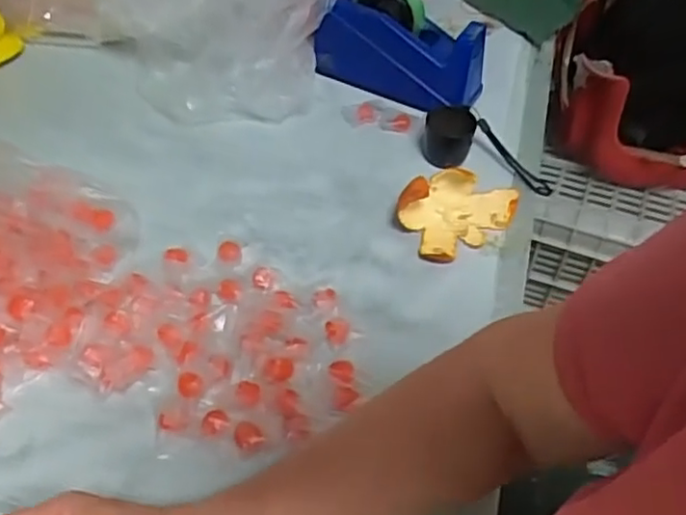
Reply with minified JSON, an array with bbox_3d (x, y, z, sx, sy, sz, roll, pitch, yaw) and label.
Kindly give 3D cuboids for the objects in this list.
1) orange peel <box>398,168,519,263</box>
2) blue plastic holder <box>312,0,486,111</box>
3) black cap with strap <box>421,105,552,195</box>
[{"bbox_3d":[0.116,-0.049,0.618,0.116,0.053,0.068,-24,55,-21],"label":"orange peel"},{"bbox_3d":[0.066,-0.238,0.736,0.195,0.113,0.060,21,52,15],"label":"blue plastic holder"},{"bbox_3d":[0.157,-0.118,0.691,0.150,0.059,0.069,21,51,-5],"label":"black cap with strap"}]

